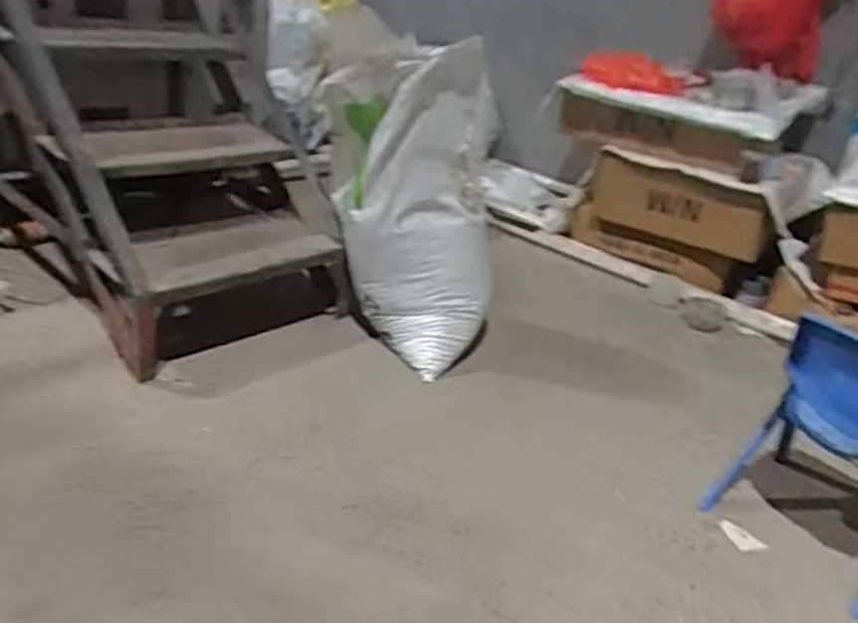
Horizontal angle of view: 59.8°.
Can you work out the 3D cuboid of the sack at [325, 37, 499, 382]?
[{"bbox_3d":[-0.027,-0.253,1.729,0.387,0.732,0.441,4,26,-10],"label":"sack"}]

